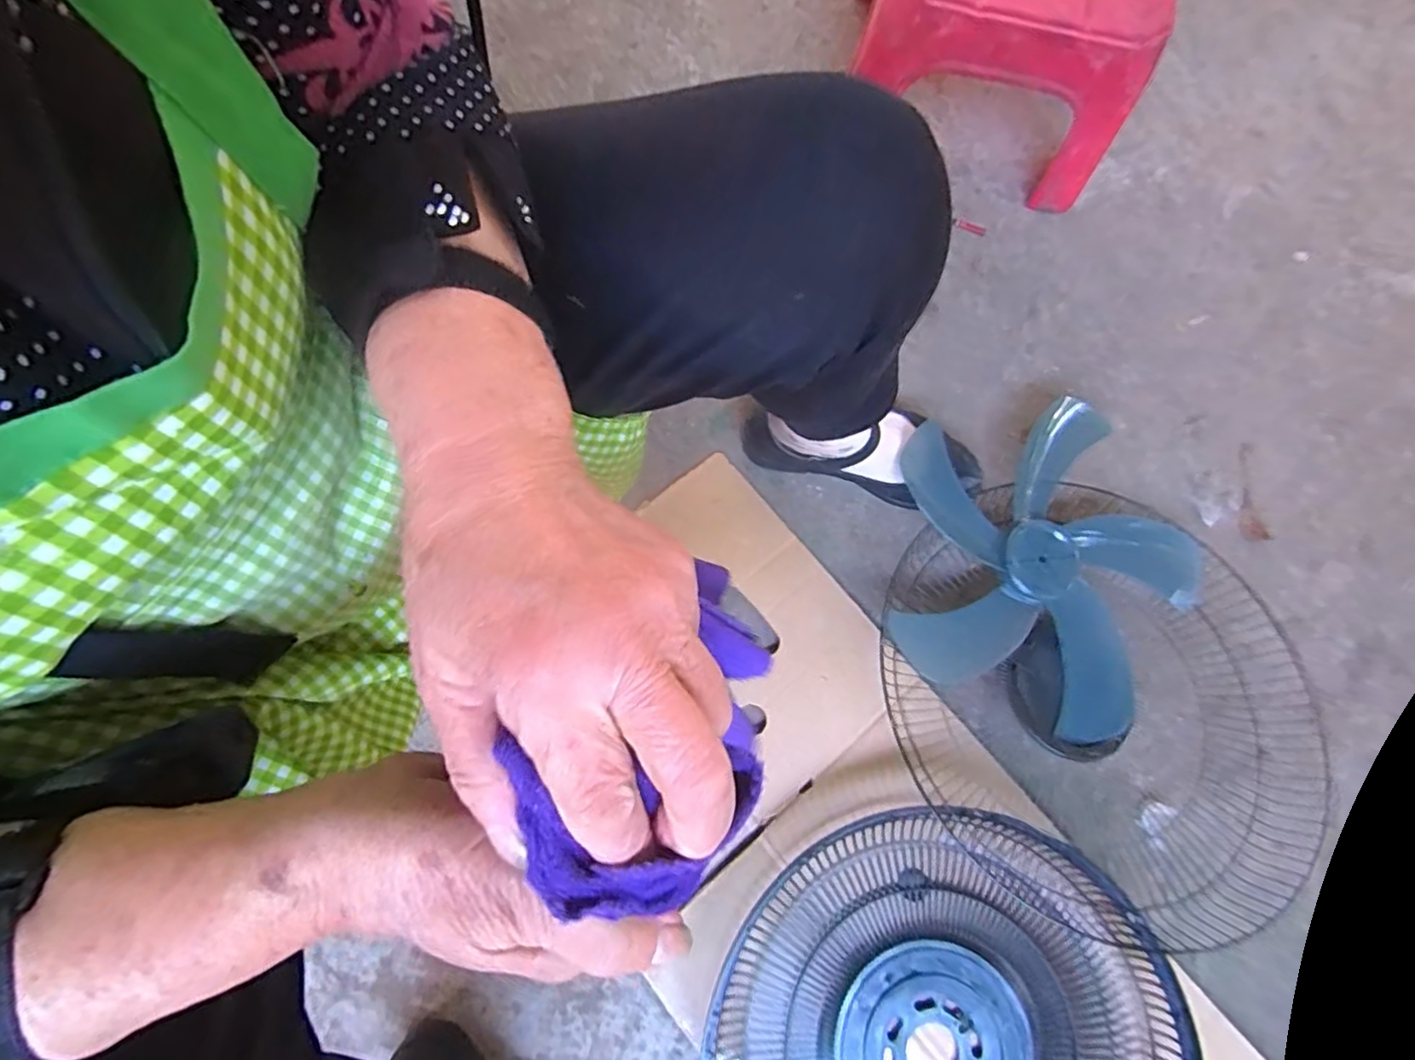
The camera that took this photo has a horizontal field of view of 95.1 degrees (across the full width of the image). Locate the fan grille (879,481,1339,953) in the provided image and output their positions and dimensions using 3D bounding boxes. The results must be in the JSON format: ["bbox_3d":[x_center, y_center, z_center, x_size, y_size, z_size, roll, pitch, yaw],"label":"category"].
[{"bbox_3d":[0.367,0.156,0.612,0.379,0.051,0.403,0,75,-1],"label":"fan grille"}]

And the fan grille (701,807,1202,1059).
[{"bbox_3d":[0.203,0.458,0.543,0.392,0.072,0.384,0,75,-1],"label":"fan grille"}]

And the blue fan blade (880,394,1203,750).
[{"bbox_3d":[0.331,0.023,0.644,0.319,0.054,0.334,24,76,5],"label":"blue fan blade"}]

